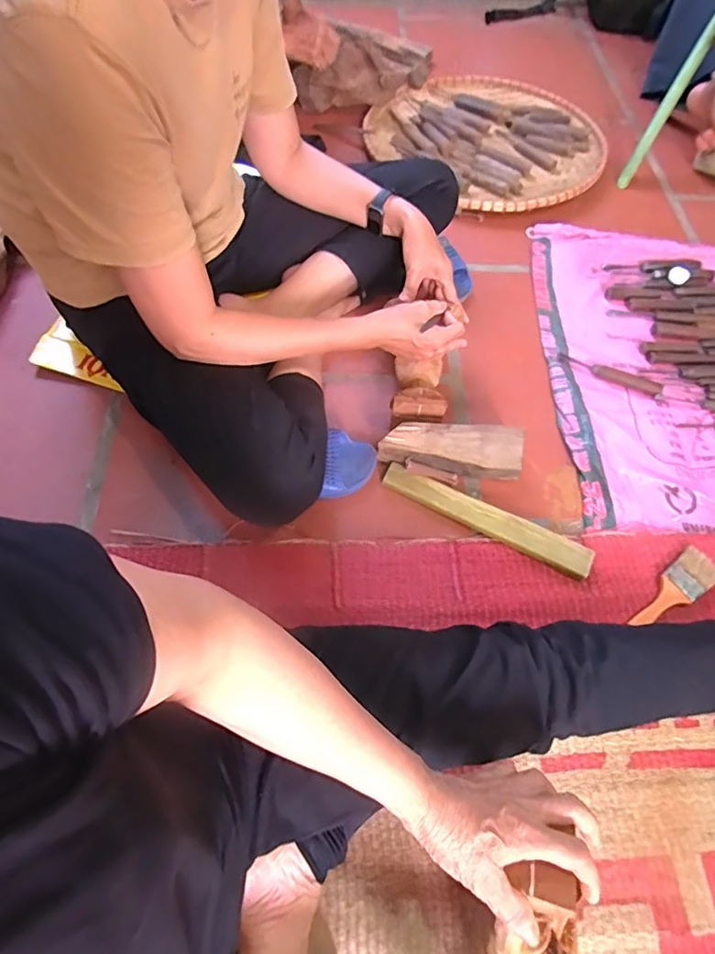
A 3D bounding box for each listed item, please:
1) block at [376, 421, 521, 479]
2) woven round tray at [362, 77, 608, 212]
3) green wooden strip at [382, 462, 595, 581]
[{"bbox_3d":[0.129,-0.038,0.728,0.196,0.056,0.054,7,62,2],"label":"block"},{"bbox_3d":[0.283,-0.709,1.104,0.433,0.026,0.458,1,62,-1],"label":"woven round tray"},{"bbox_3d":[0.169,0.053,0.703,0.283,0.024,0.041,26,64,12],"label":"green wooden strip"}]

